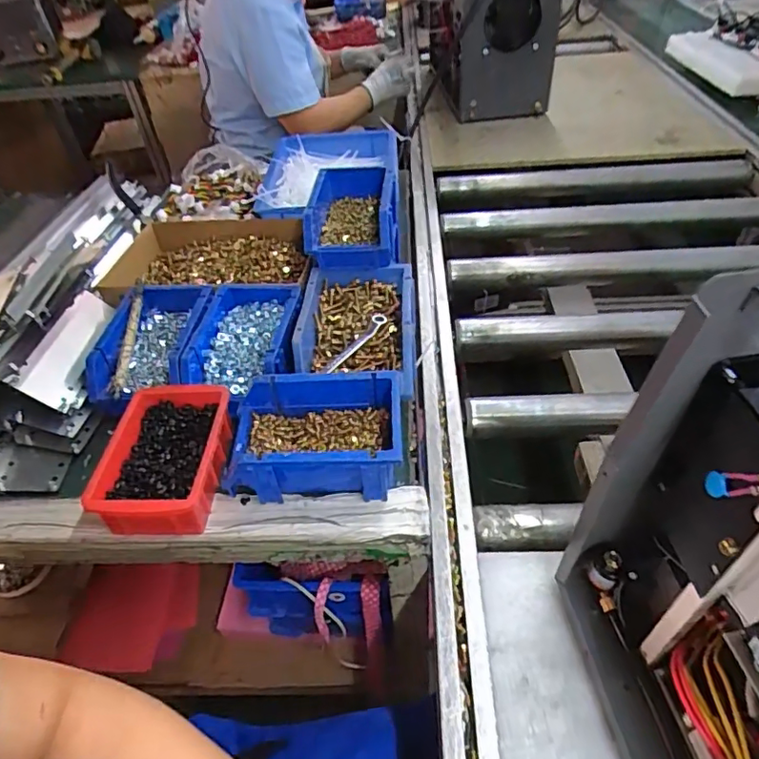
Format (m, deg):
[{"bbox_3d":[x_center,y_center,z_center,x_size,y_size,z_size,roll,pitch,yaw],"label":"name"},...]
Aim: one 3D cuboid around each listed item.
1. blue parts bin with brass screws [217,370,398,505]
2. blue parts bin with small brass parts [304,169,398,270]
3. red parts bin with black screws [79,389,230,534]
[{"bbox_3d":[-0.059,0.055,0.503,0.157,0.072,0.101,-3,45,2],"label":"blue parts bin with brass screws"},{"bbox_3d":[-0.033,-0.201,0.683,0.106,0.077,0.163,-2,45,4],"label":"blue parts bin with small brass parts"},{"bbox_3d":[-0.201,0.072,0.510,0.112,0.051,0.148,-7,45,-1],"label":"red parts bin with black screws"}]

